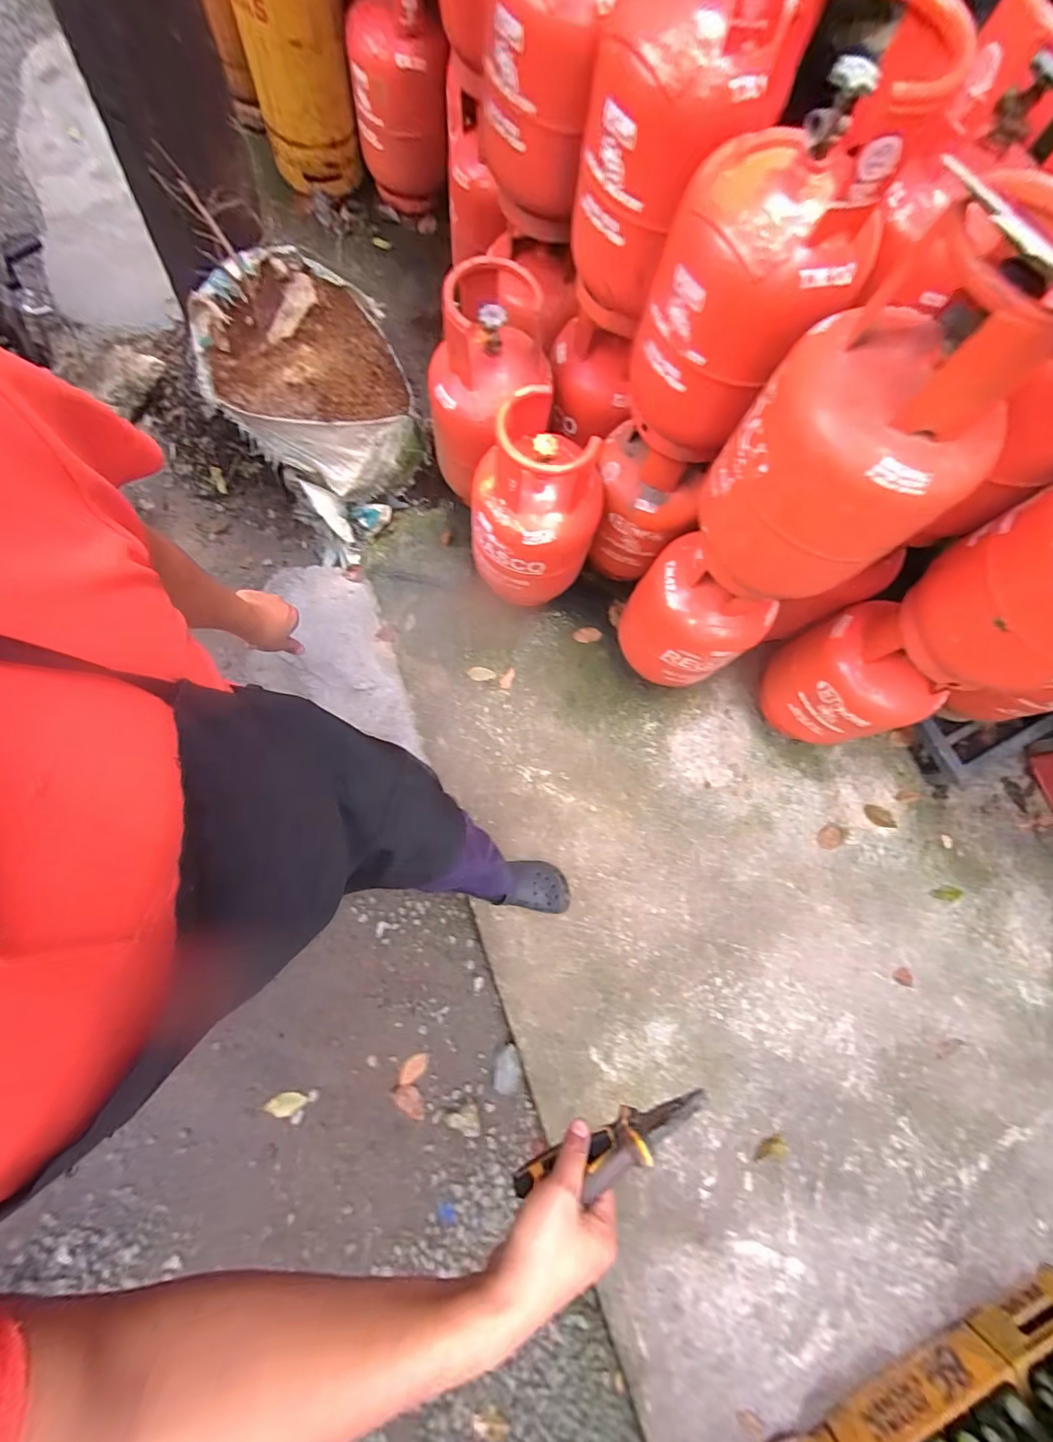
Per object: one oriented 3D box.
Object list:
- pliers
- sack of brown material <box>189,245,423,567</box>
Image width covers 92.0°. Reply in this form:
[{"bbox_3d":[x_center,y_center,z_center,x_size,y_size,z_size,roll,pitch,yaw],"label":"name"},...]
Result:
[{"bbox_3d":[0.072,0.364,0.433,0.177,0.044,0.027,-25,75,0],"label":"pliers"},{"bbox_3d":[-0.516,-0.804,1.344,0.455,0.527,0.436,-35,83,-14],"label":"sack of brown material"}]

